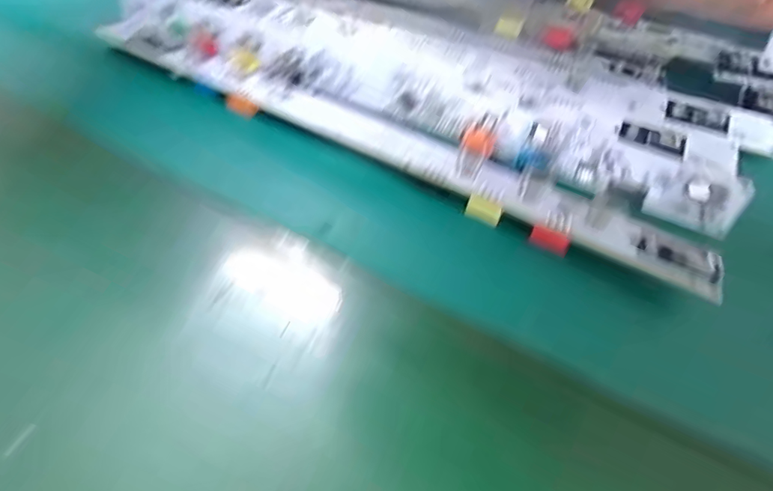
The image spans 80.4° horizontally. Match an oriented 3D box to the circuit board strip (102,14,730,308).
[{"bbox_3d":[-0.011,-0.054,0.191,0.276,0.012,0.027,28,58,17],"label":"circuit board strip"}]

